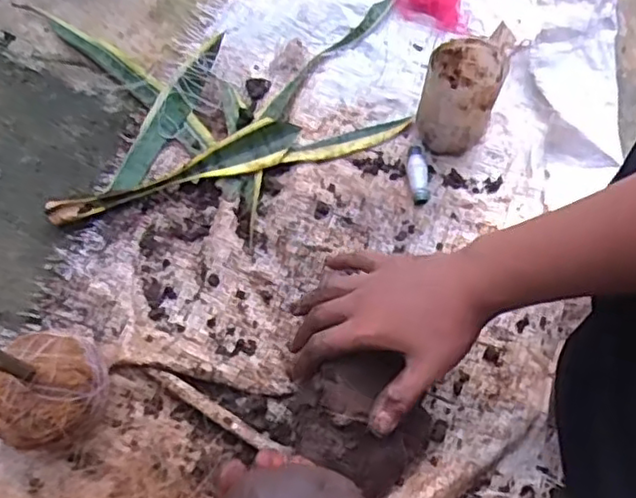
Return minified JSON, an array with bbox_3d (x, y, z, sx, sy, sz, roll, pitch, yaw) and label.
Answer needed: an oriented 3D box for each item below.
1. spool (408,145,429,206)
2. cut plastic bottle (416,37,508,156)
[{"bbox_3d":[0.096,-0.074,0.642,0.017,0.016,0.062,-2,66,0],"label":"spool"},{"bbox_3d":[0.131,-0.139,0.630,0.066,0.095,0.065,0,66,1],"label":"cut plastic bottle"}]

